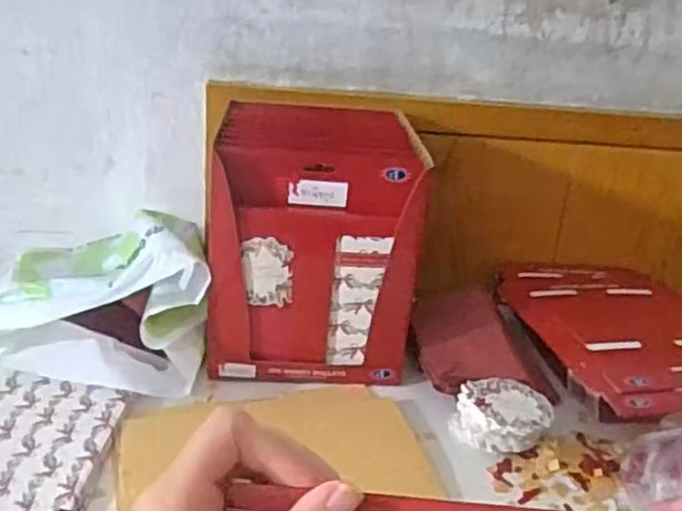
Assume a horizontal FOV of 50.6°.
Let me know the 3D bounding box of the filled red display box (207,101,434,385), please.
[{"bbox_3d":[-0.025,-0.013,0.746,0.201,0.252,0.126,3,21,-3],"label":"filled red display box"}]

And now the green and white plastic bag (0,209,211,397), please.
[{"bbox_3d":[-0.247,0.027,0.765,0.219,0.111,0.230,3,21,-3],"label":"green and white plastic bag"}]

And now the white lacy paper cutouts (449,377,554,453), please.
[{"bbox_3d":[0.146,0.153,0.659,0.077,0.055,0.082,2,21,-6],"label":"white lacy paper cutouts"}]

